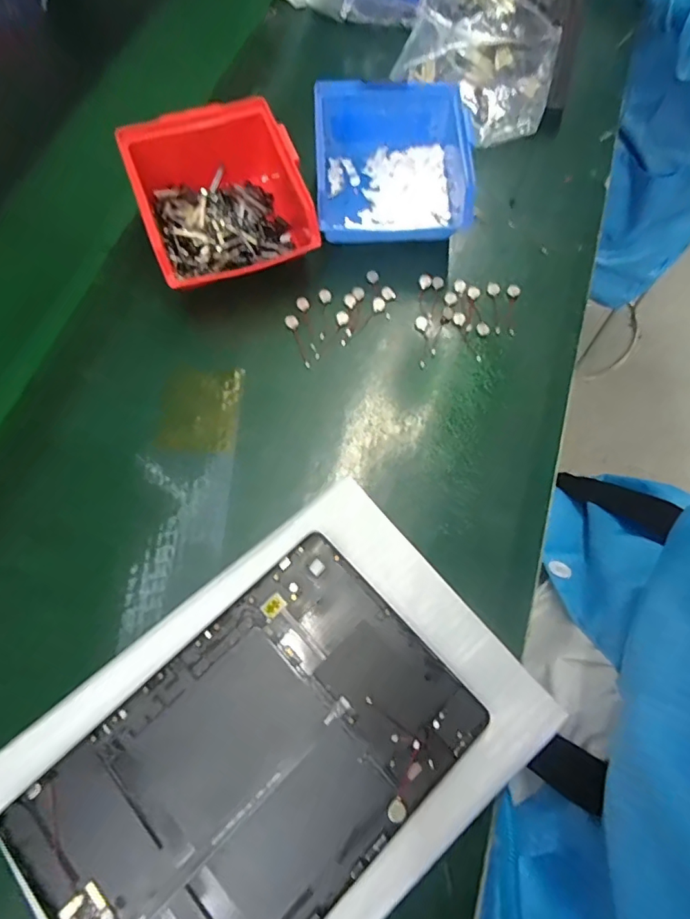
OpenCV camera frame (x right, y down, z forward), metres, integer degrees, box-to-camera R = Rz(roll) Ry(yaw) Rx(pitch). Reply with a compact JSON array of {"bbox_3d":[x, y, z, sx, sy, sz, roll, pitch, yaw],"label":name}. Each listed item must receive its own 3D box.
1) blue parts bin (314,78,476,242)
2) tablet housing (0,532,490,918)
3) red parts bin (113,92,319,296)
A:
[{"bbox_3d":[0.039,-0.249,0.426,0.126,0.063,0.120,-2,68,-2],"label":"blue parts bin"},{"bbox_3d":[-0.051,0.175,0.287,0.240,0.005,0.156,-41,76,-16],"label":"tablet housing"},{"bbox_3d":[-0.097,-0.203,0.403,0.122,0.065,0.137,-21,70,-9],"label":"red parts bin"}]

